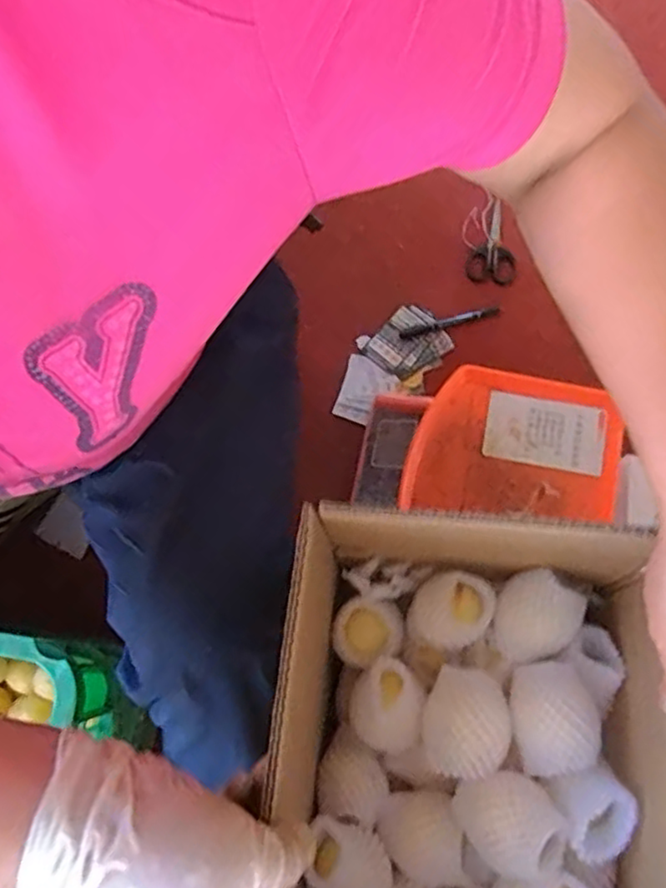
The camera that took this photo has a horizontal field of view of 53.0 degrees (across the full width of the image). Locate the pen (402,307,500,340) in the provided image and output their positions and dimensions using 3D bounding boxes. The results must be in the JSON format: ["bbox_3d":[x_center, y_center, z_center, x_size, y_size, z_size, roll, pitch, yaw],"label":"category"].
[{"bbox_3d":[0.149,-0.156,0.853,0.128,0.011,0.014,-14,75,-3],"label":"pen"}]

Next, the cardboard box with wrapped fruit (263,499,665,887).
[{"bbox_3d":[0.075,0.203,0.369,0.211,0.171,0.299,6,76,3],"label":"cardboard box with wrapped fruit"}]

